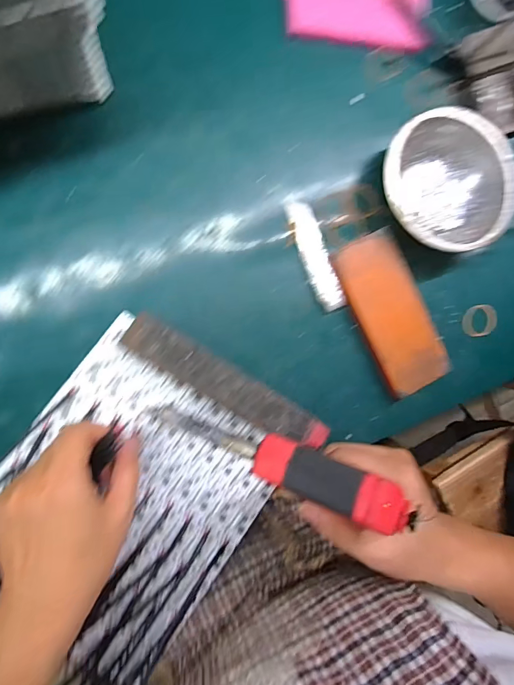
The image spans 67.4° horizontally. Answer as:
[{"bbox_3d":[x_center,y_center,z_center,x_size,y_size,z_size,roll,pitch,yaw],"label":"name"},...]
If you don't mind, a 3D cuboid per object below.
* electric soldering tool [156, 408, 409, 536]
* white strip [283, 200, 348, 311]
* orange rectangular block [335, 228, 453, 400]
[{"bbox_3d":[0.008,0.071,0.247,0.168,0.028,0.026,14,81,29],"label":"electric soldering tool"},{"bbox_3d":[0.054,-0.081,0.358,0.026,0.010,0.105,-19,93,-11],"label":"white strip"},{"bbox_3d":[0.126,-0.028,0.363,0.066,0.025,0.144,-27,95,-11],"label":"orange rectangular block"}]

